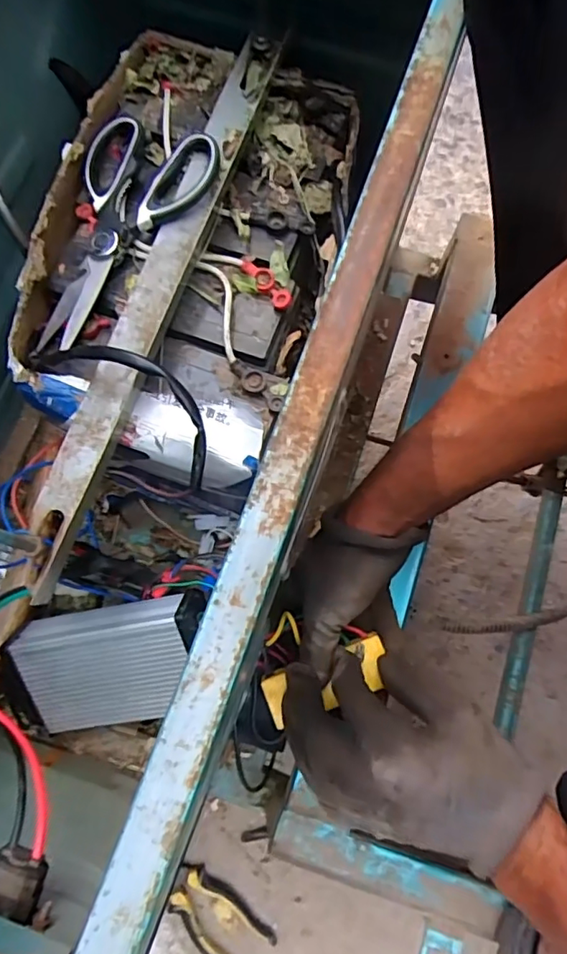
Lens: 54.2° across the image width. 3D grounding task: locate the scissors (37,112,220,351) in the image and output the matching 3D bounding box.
[{"bbox_3d":[-0.136,-0.188,0.403,0.099,0.018,0.193,35,78,7],"label":"scissors"}]

